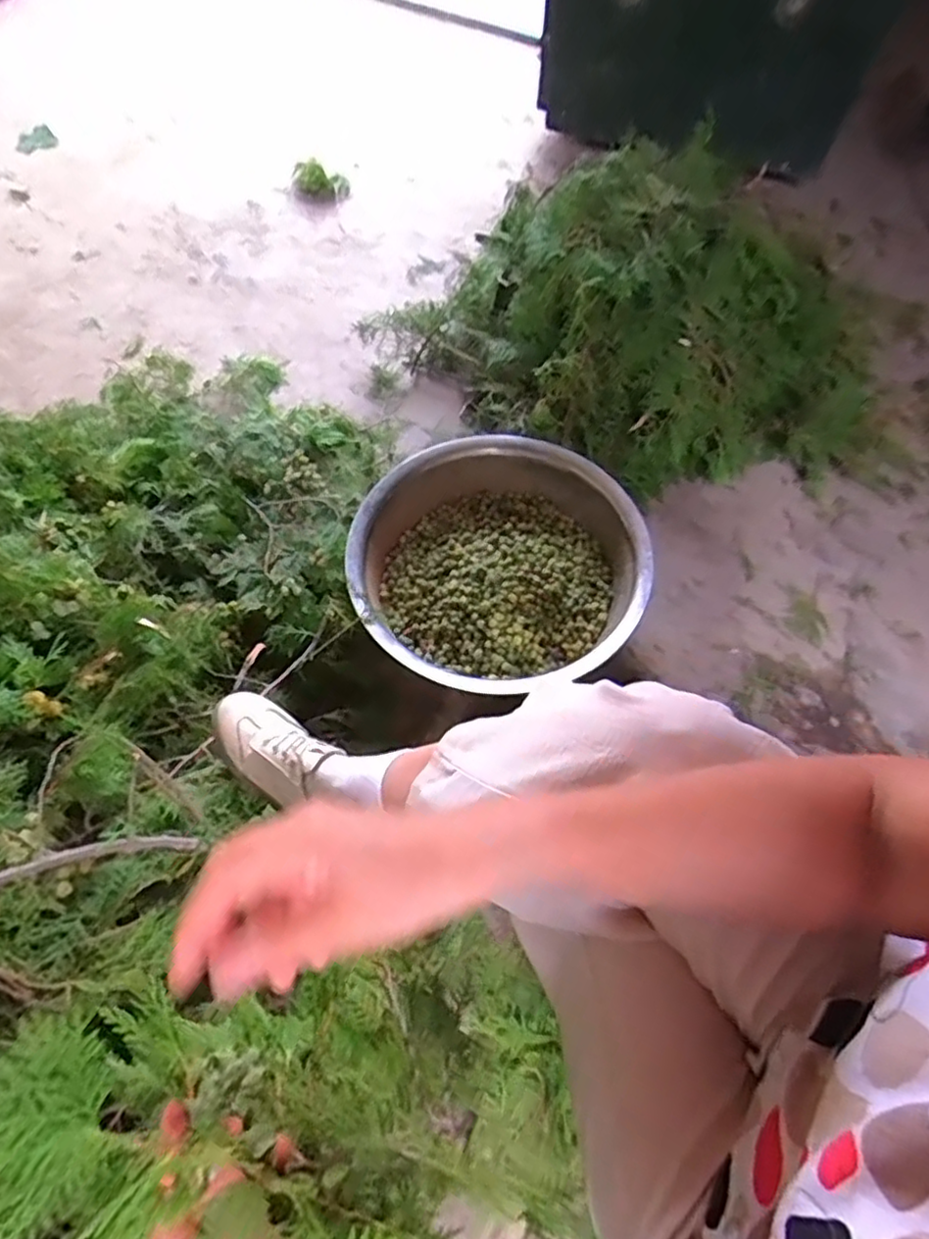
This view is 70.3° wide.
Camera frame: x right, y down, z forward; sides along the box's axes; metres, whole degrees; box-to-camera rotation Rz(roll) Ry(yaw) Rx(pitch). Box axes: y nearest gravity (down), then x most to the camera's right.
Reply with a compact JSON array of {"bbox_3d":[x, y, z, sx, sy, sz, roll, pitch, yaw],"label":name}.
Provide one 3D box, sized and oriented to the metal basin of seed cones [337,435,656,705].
[{"bbox_3d":[0.049,-0.078,1.051,0.435,0.150,0.438,0,60,0],"label":"metal basin of seed cones"}]

